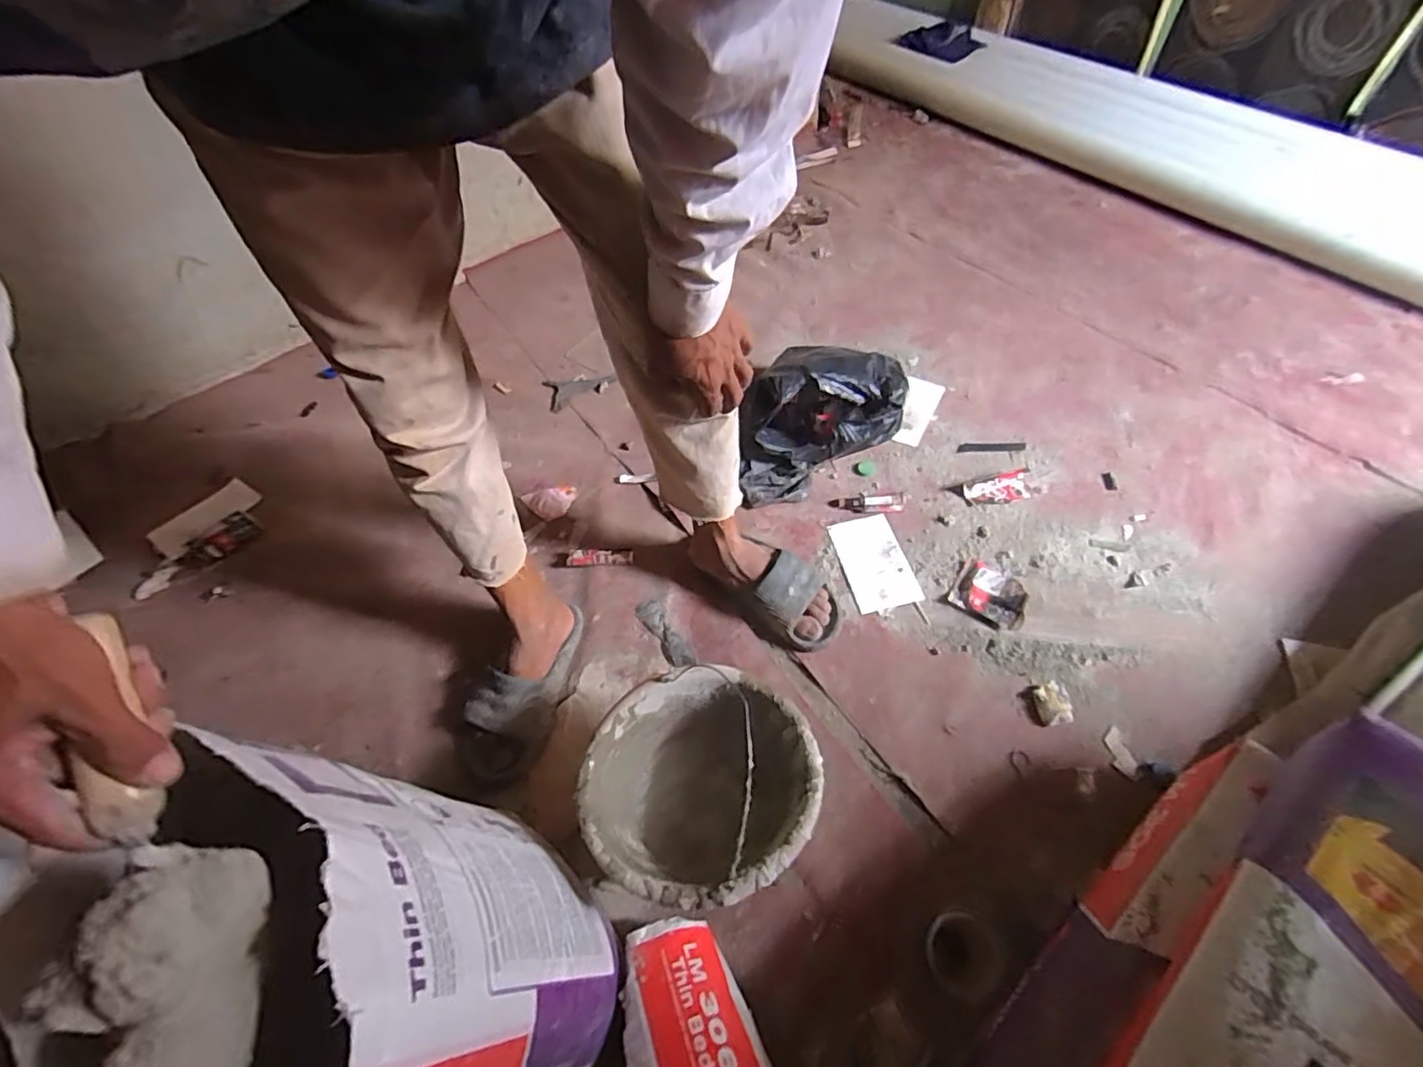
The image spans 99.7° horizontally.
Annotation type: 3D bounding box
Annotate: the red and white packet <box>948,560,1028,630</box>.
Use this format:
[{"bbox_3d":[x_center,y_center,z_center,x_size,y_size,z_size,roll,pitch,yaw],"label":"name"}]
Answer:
[{"bbox_3d":[0.428,0.096,0.919,0.107,0.018,0.095,36,64,26],"label":"red and white packet"}]

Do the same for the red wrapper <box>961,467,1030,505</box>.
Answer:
[{"bbox_3d":[0.495,-0.079,1.041,0.112,0.018,0.062,-6,54,0],"label":"red wrapper"}]

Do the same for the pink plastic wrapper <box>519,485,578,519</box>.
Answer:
[{"bbox_3d":[-0.303,-0.059,1.129,0.099,0.014,0.069,-14,54,-6],"label":"pink plastic wrapper"}]

